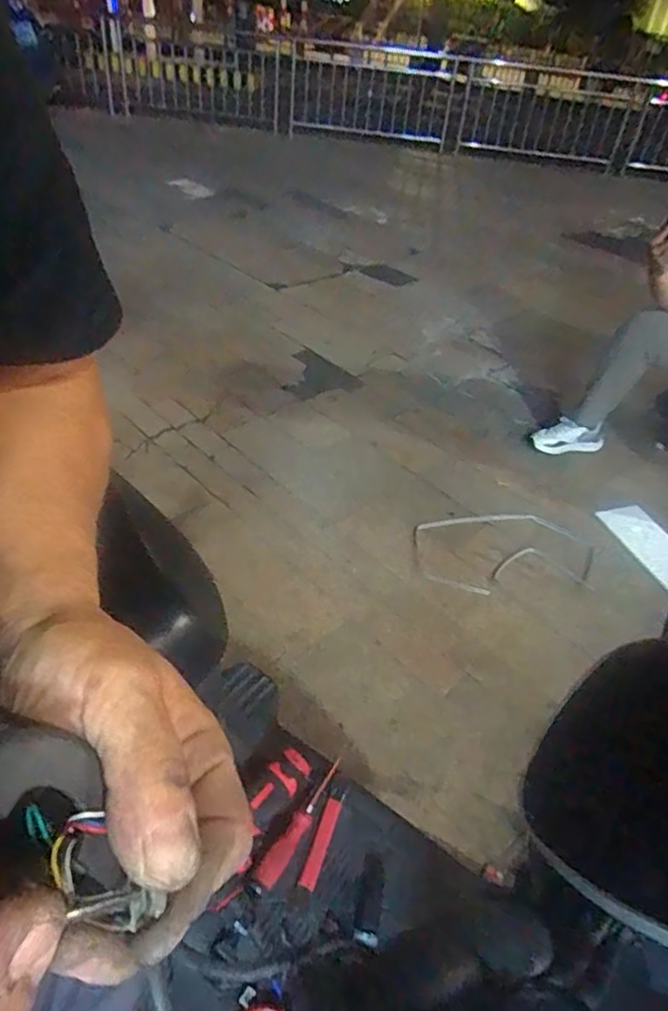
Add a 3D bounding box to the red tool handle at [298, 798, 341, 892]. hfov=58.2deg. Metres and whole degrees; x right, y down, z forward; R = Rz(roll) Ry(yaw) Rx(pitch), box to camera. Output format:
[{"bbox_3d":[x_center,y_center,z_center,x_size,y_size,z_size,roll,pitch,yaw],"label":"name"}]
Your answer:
[{"bbox_3d":[-0.017,0.449,0.800,0.021,0.009,0.112,16,42,12],"label":"red tool handle"}]

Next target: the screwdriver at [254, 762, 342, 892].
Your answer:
[{"bbox_3d":[-0.044,0.426,0.800,0.025,0.028,0.172,27,45,22],"label":"screwdriver"}]

